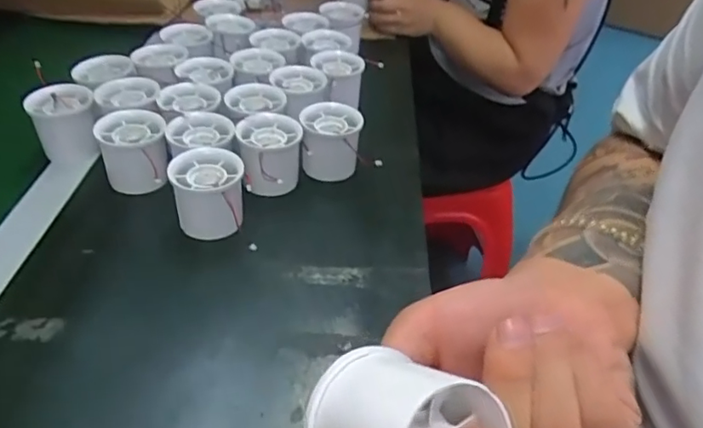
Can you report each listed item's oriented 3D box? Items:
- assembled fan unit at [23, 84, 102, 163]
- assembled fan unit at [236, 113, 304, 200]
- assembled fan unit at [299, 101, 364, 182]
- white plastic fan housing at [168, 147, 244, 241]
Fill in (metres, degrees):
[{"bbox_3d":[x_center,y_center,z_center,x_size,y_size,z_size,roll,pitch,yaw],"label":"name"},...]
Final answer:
[{"bbox_3d":[-0.265,-0.084,0.527,0.056,0.050,0.058,-9,41,-20],"label":"assembled fan unit"},{"bbox_3d":[-0.073,-0.050,0.514,0.054,0.057,0.064,-2,39,-12],"label":"assembled fan unit"},{"bbox_3d":[-0.020,-0.062,0.533,0.056,0.061,0.059,1,39,-8],"label":"assembled fan unit"},{"bbox_3d":[-0.115,-0.016,0.460,0.052,0.053,0.055,-4,40,-14],"label":"white plastic fan housing"}]

